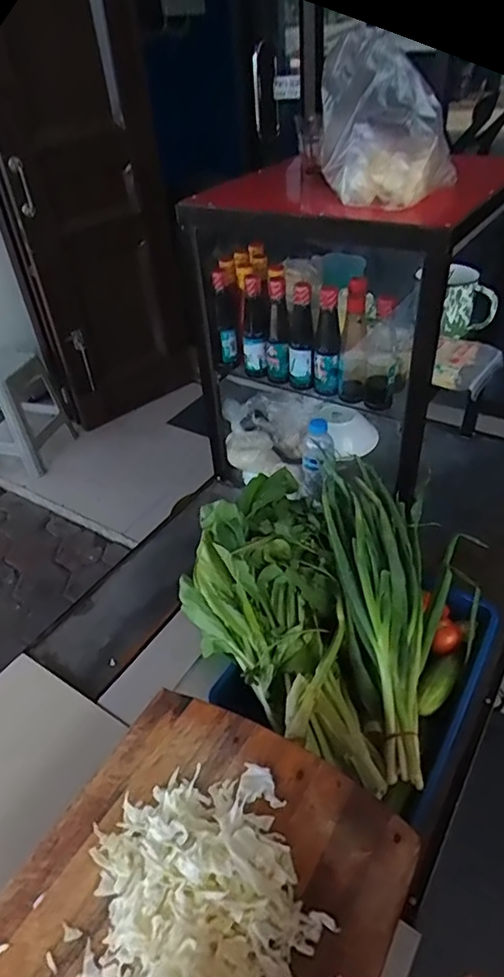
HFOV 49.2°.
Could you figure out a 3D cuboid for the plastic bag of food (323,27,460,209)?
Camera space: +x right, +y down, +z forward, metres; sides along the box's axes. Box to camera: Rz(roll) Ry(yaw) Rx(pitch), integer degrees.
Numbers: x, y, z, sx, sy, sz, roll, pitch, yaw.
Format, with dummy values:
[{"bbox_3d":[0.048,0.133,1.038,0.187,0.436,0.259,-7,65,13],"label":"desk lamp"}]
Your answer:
[{"bbox_3d":[0.157,-0.422,0.630,0.151,0.153,0.125,2,40,8],"label":"plastic bag of food"}]

